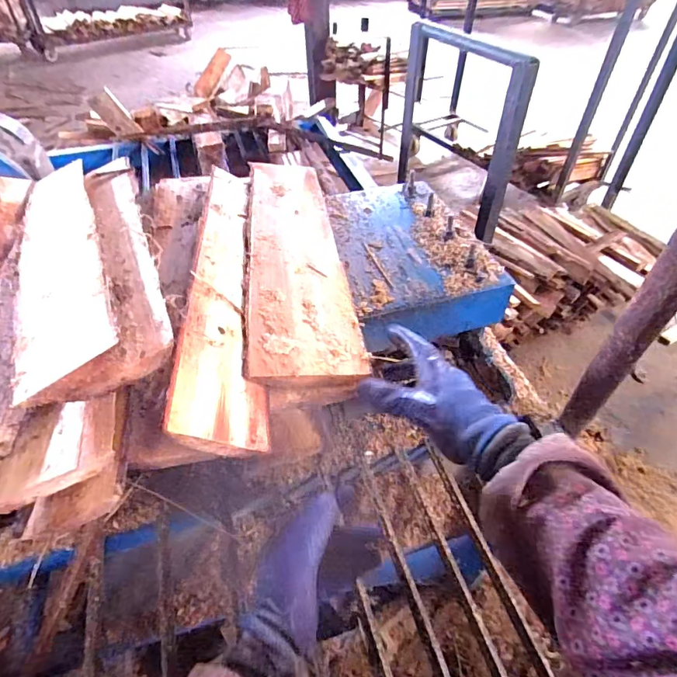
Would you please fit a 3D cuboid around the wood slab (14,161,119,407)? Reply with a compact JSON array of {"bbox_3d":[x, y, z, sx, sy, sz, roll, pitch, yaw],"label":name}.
[{"bbox_3d":[-0.334,-0.107,0.533,0.095,0.040,0.467,-19,49,-18],"label":"wood slab"}]

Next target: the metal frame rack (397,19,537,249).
[{"bbox_3d":[0.296,-0.580,1.258,0.083,0.441,0.558,-18,49,-18],"label":"metal frame rack"}]

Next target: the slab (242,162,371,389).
[{"bbox_3d":[-0.061,-0.121,0.643,0.129,0.045,0.481,-5,46,-6],"label":"slab"}]

